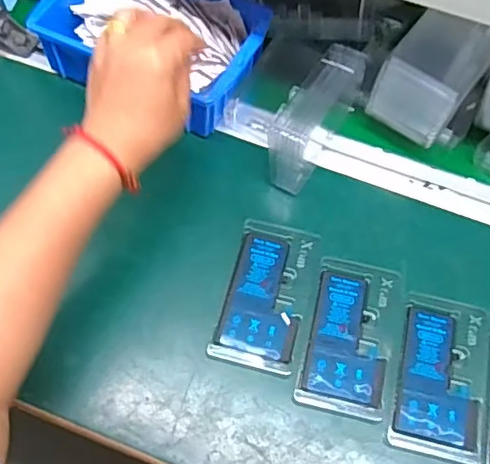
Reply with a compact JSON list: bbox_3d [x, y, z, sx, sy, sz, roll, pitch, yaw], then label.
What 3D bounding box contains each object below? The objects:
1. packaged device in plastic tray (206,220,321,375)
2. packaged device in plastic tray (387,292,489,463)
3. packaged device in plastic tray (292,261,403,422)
[{"bbox_3d":[0.020,0.052,0.495,0.069,0.006,0.129,15,64,4],"label":"packaged device in plastic tray"},{"bbox_3d":[0.158,0.114,0.471,0.069,0.008,0.129,13,64,3],"label":"packaged device in plastic tray"},{"bbox_3d":[0.088,0.084,0.482,0.069,0.005,0.130,14,64,4],"label":"packaged device in plastic tray"}]

